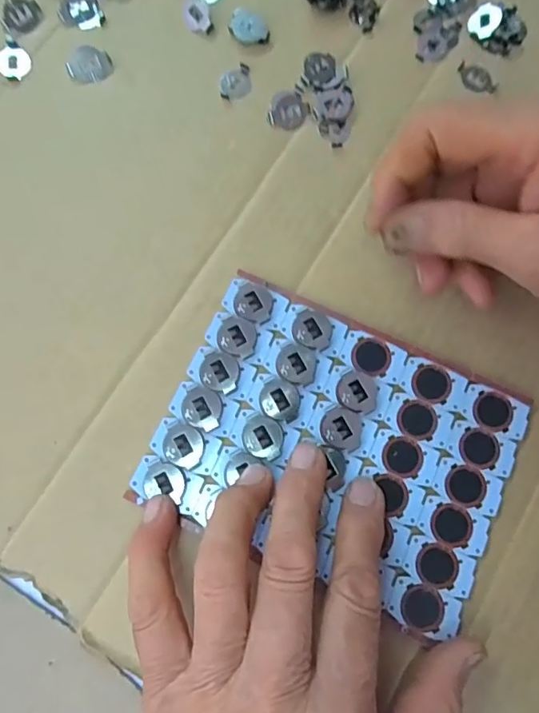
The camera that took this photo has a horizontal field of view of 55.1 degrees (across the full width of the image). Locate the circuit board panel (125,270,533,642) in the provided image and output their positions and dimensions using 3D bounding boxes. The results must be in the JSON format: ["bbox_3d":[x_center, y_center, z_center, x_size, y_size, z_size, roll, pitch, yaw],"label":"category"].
[{"bbox_3d":[0.030,0.038,0.229,0.146,0.005,0.112,24,77,4],"label":"circuit board panel"}]

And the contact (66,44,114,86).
[{"bbox_3d":[-0.095,-0.155,0.272,0.022,0.004,0.022,0,77,-2],"label":"contact"}]

